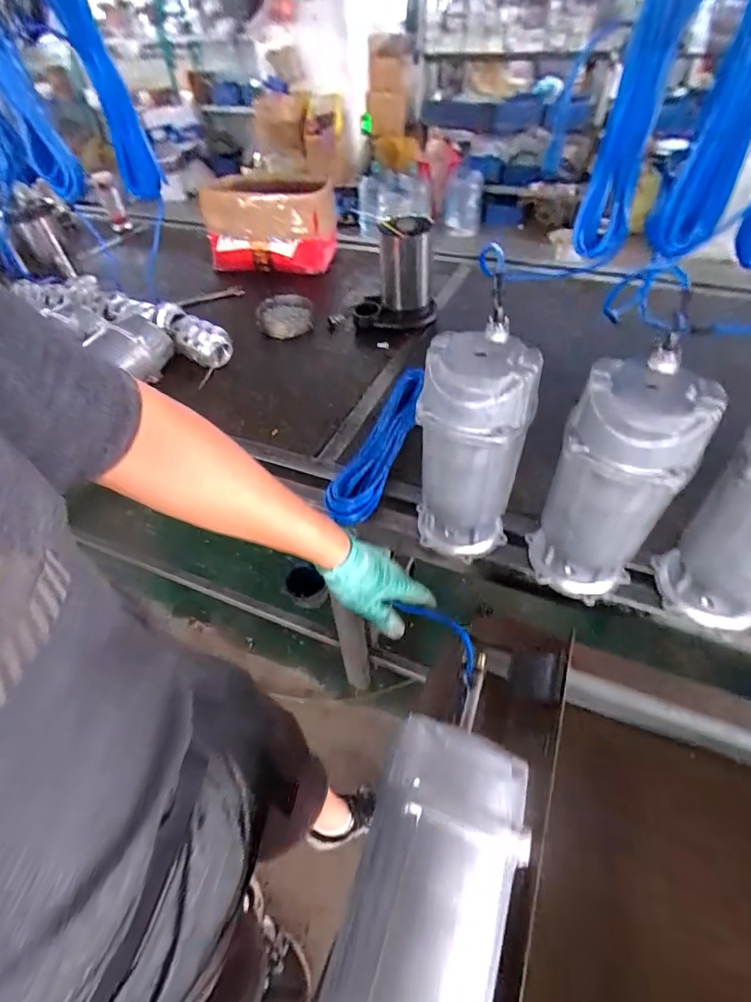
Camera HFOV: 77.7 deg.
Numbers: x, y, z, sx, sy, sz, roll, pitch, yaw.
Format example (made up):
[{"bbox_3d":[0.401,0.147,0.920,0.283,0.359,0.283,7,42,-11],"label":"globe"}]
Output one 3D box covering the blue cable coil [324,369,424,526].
[{"bbox_3d":[0.012,-0.100,0.815,0.072,0.070,0.365,15,51,16],"label":"blue cable coil"}]

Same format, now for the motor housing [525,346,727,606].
[{"bbox_3d":[0.276,-0.009,0.559,0.126,0.293,0.108,24,54,23],"label":"motor housing"}]

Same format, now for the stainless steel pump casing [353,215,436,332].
[{"bbox_3d":[0.045,-0.537,1.102,0.190,0.235,0.165,2,48,6],"label":"stainless steel pump casing"}]

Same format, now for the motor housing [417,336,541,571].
[{"bbox_3d":[0.120,-0.052,0.609,0.127,0.298,0.113,9,49,12],"label":"motor housing"}]

